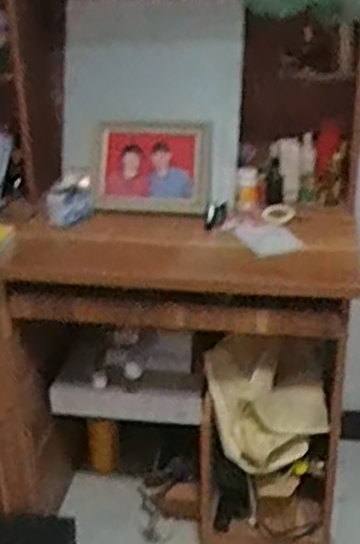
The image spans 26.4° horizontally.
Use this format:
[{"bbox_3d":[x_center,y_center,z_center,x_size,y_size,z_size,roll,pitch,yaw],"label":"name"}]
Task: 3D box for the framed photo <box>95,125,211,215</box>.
[{"bbox_3d":[-0.058,-0.220,1.611,0.251,0.193,0.039,-2,15,-9],"label":"framed photo"}]

